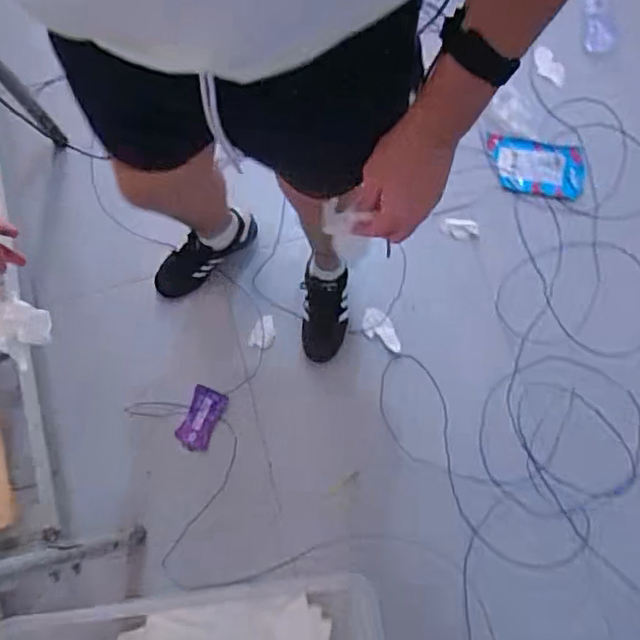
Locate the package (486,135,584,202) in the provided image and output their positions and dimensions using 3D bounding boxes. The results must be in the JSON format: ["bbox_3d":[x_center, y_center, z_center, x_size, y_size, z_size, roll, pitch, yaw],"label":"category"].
[{"bbox_3d":[0.532,-0.377,1.523,0.238,0.027,0.150,6,73,1],"label":"package"}]

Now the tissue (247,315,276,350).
[{"bbox_3d":[-0.129,0.026,1.404,0.058,0.011,0.081,12,73,2],"label":"tissue"}]

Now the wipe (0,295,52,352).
[{"bbox_3d":[-0.344,0.004,0.677,0.078,0.040,0.053,4,73,0],"label":"wipe"}]

